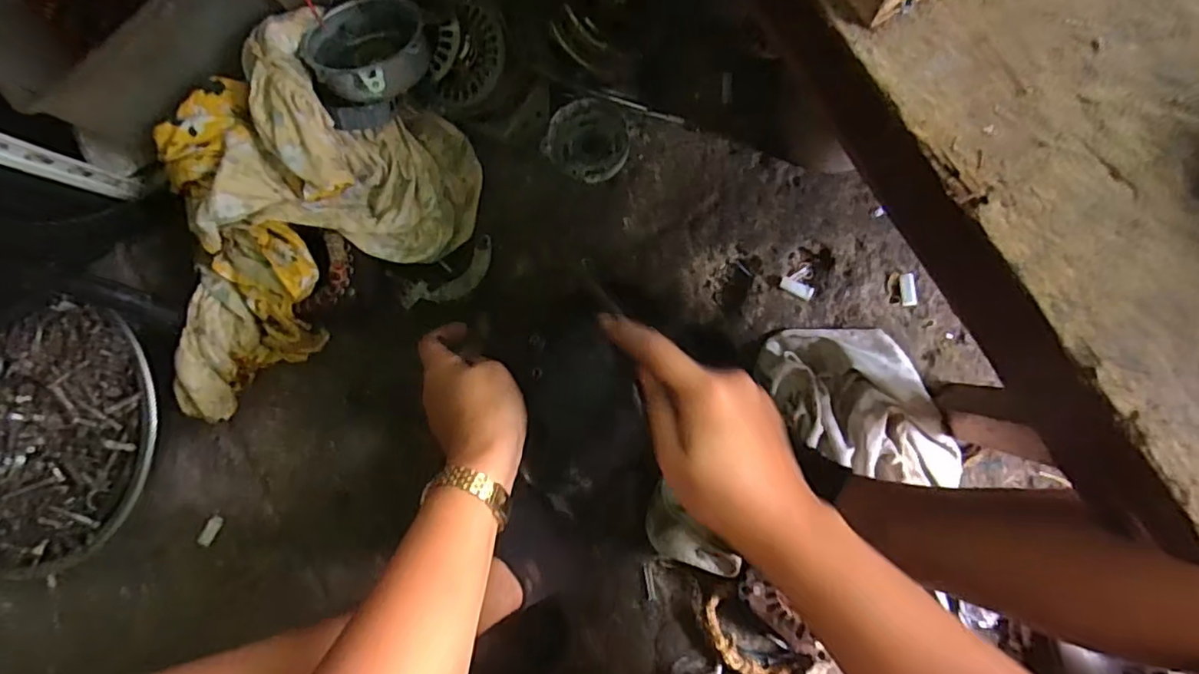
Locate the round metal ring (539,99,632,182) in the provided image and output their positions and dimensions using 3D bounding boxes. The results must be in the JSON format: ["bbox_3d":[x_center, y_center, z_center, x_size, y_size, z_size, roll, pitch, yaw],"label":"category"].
[{"bbox_3d":[-0.012,-0.204,0.624,0.084,0.031,0.078,0,87,7],"label":"round metal ring"}]

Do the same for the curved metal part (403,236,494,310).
[{"bbox_3d":[-0.160,-0.061,0.642,0.115,0.006,0.045,-28,85,4],"label":"curved metal part"}]

